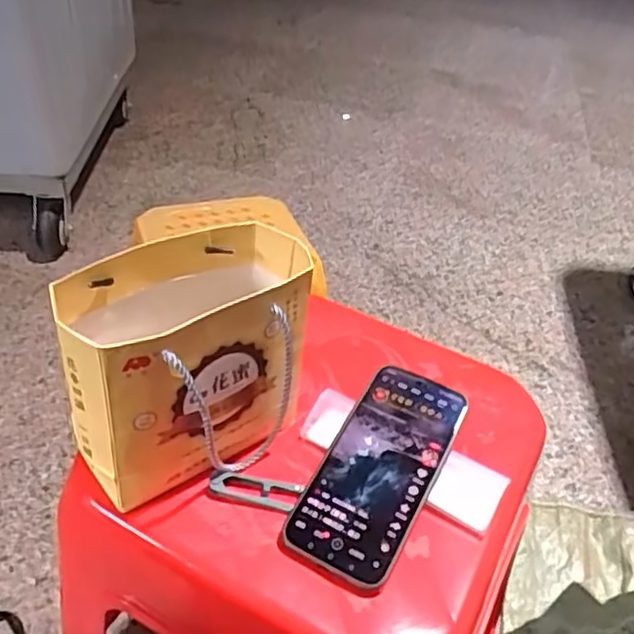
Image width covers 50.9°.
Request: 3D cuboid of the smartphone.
[{"bbox_3d":[0.046,0.106,0.472,0.076,0.009,0.161,22,57,22],"label":"smartphone"}]

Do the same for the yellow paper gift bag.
[{"bbox_3d":[-0.086,0.030,0.466,0.095,0.149,0.173,33,46,30],"label":"yellow paper gift bag"}]

